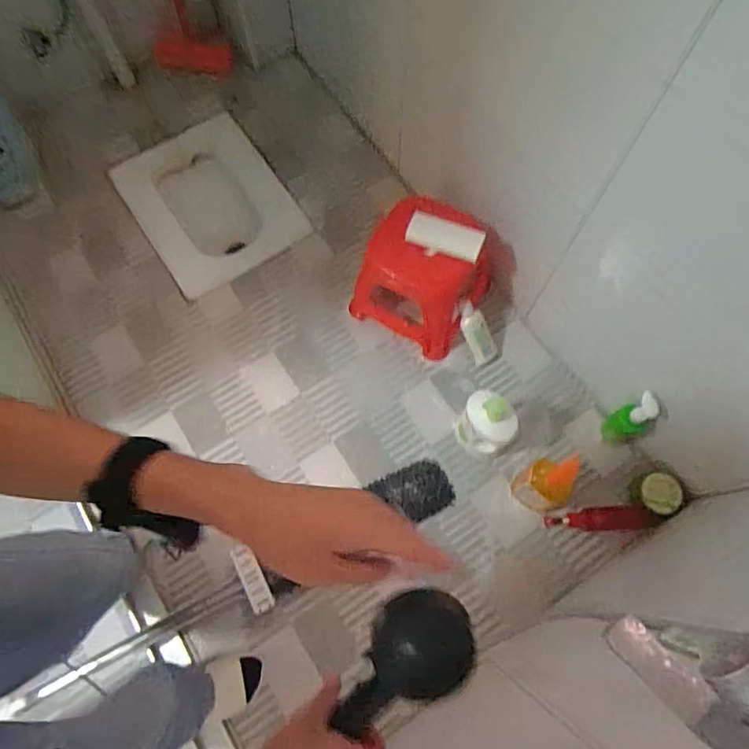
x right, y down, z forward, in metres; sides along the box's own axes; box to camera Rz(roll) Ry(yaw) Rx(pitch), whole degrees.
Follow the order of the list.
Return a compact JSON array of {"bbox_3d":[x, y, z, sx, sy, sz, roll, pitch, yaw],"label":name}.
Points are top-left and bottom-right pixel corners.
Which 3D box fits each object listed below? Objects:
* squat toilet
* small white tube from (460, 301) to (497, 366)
[{"bbox_3d":[-0.504,-0.512,1.668,0.431,0.169,0.576,-33,74,-11],"label":"squat toilet"},{"bbox_3d":[0.257,-0.106,1.325,0.061,0.179,0.035,-37,32,-12],"label":"small white tube"}]

